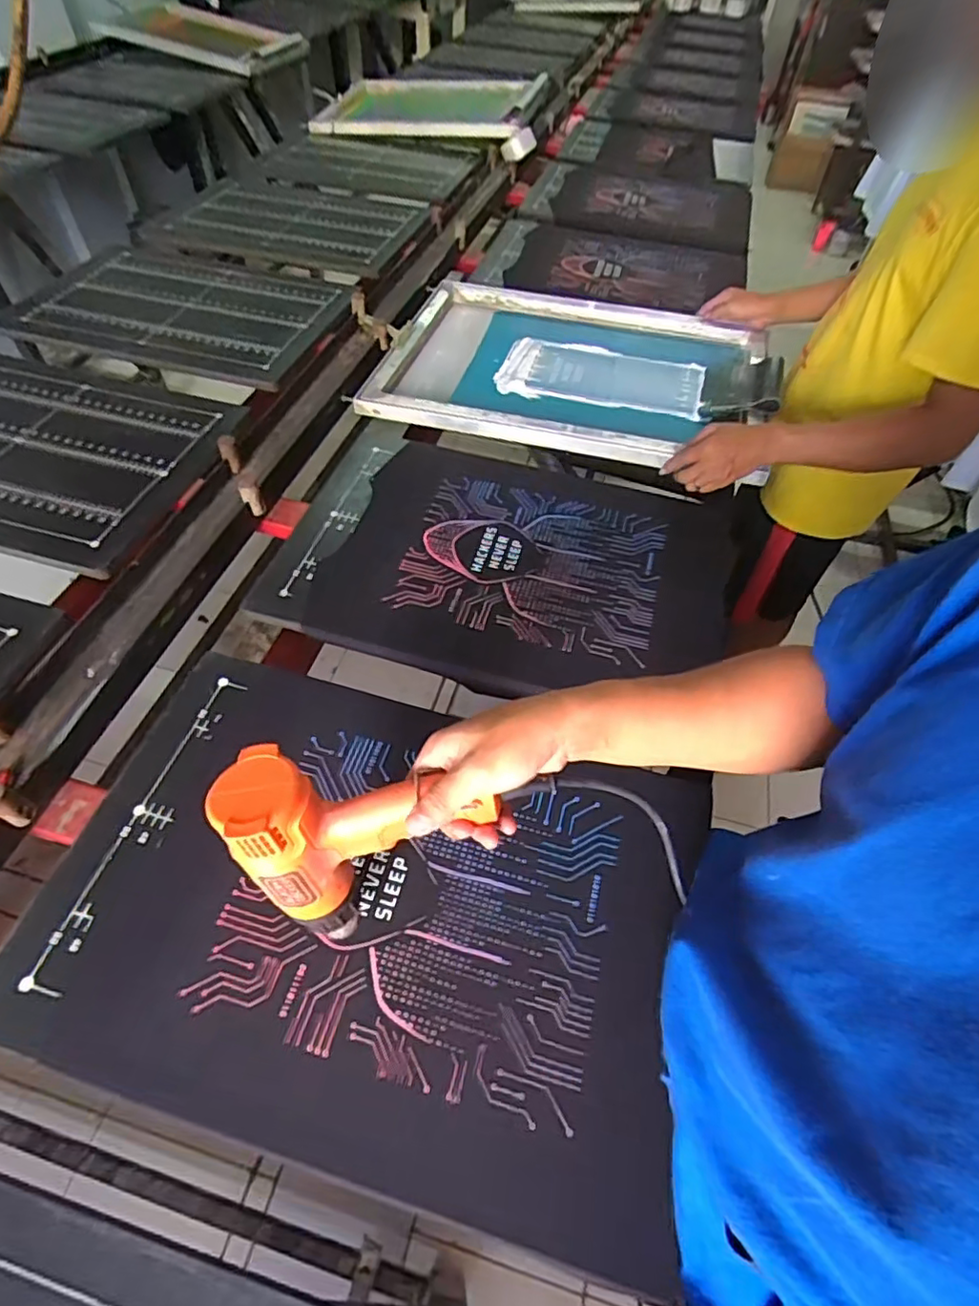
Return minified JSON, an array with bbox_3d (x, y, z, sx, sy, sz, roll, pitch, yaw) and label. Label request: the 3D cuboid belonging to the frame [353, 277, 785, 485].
[{"bbox_3d":[0.159,-0.538,1.099,0.671,0.043,0.510,14,55,7],"label":"frame"}]

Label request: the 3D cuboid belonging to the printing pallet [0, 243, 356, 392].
[{"bbox_3d":[-0.614,-0.713,1.234,0.651,0.030,0.392,17,55,9],"label":"printing pallet"}]

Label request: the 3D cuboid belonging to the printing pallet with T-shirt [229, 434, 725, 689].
[{"bbox_3d":[0.020,-0.142,0.849,0.596,0.029,0.421,14,54,8],"label":"printing pallet with T-shirt"}]

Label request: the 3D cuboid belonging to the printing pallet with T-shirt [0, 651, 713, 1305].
[{"bbox_3d":[-0.115,0.223,0.564,0.575,0.018,0.393,14,54,8],"label":"printing pallet with T-shirt"}]

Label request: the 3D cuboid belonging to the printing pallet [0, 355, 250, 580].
[{"bbox_3d":[-0.758,-0.336,0.946,0.610,0.020,0.400,14,54,8],"label":"printing pallet"}]

